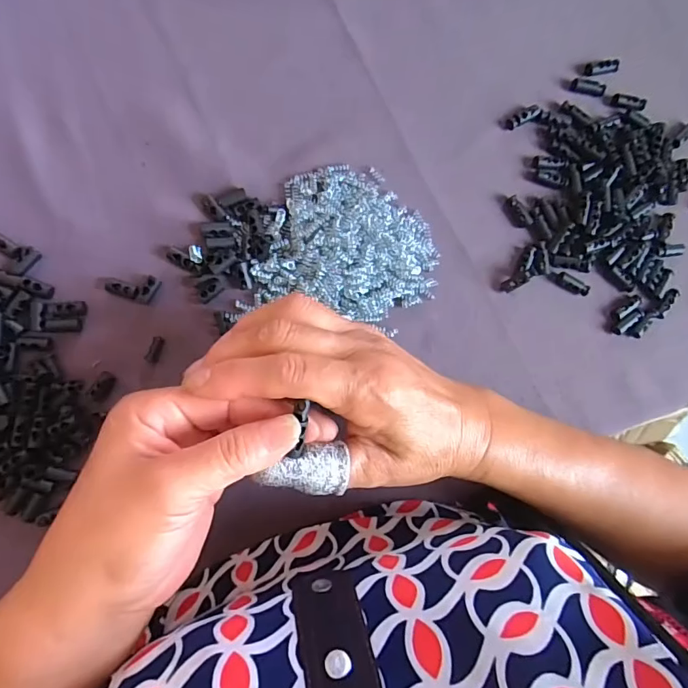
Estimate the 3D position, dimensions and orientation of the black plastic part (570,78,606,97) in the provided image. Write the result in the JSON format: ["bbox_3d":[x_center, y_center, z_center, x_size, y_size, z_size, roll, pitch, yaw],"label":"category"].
[{"bbox_3d":[0.184,-0.193,0.346,0.026,0.008,0.009,6,86,-7],"label":"black plastic part"}]

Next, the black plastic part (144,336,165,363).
[{"bbox_3d":[-0.122,0.004,0.298,0.008,0.004,0.018,22,84,-6],"label":"black plastic part"}]

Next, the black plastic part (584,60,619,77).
[{"bbox_3d":[0.194,-0.208,0.347,0.025,0.006,0.011,-5,88,5],"label":"black plastic part"}]

